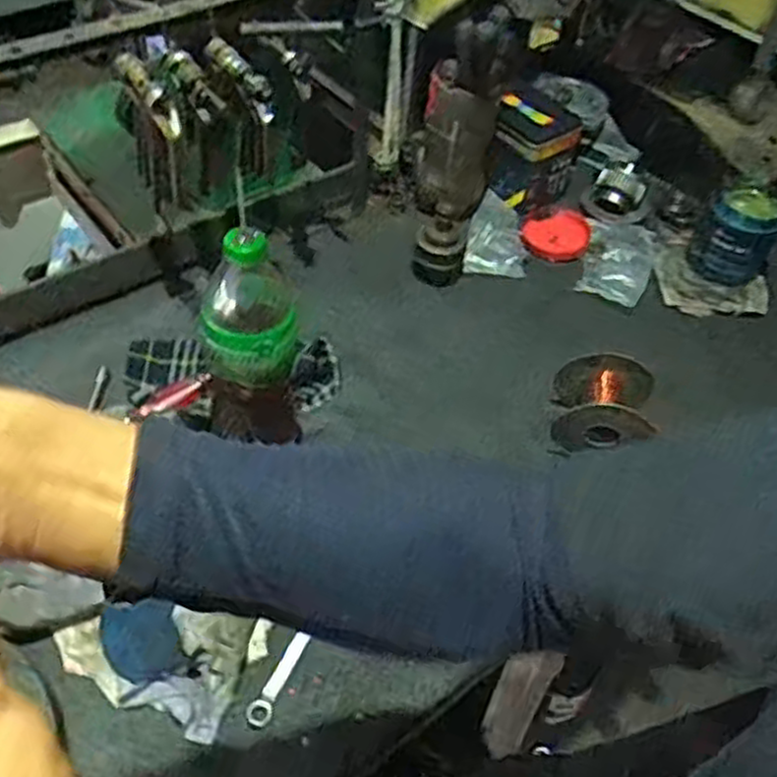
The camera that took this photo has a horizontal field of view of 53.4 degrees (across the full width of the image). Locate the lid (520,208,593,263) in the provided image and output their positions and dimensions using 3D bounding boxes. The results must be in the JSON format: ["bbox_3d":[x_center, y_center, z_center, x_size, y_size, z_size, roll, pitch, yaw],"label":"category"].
[{"bbox_3d":[0.222,-0.205,1.023,0.088,0.011,0.103,13,49,6],"label":"lid"}]

